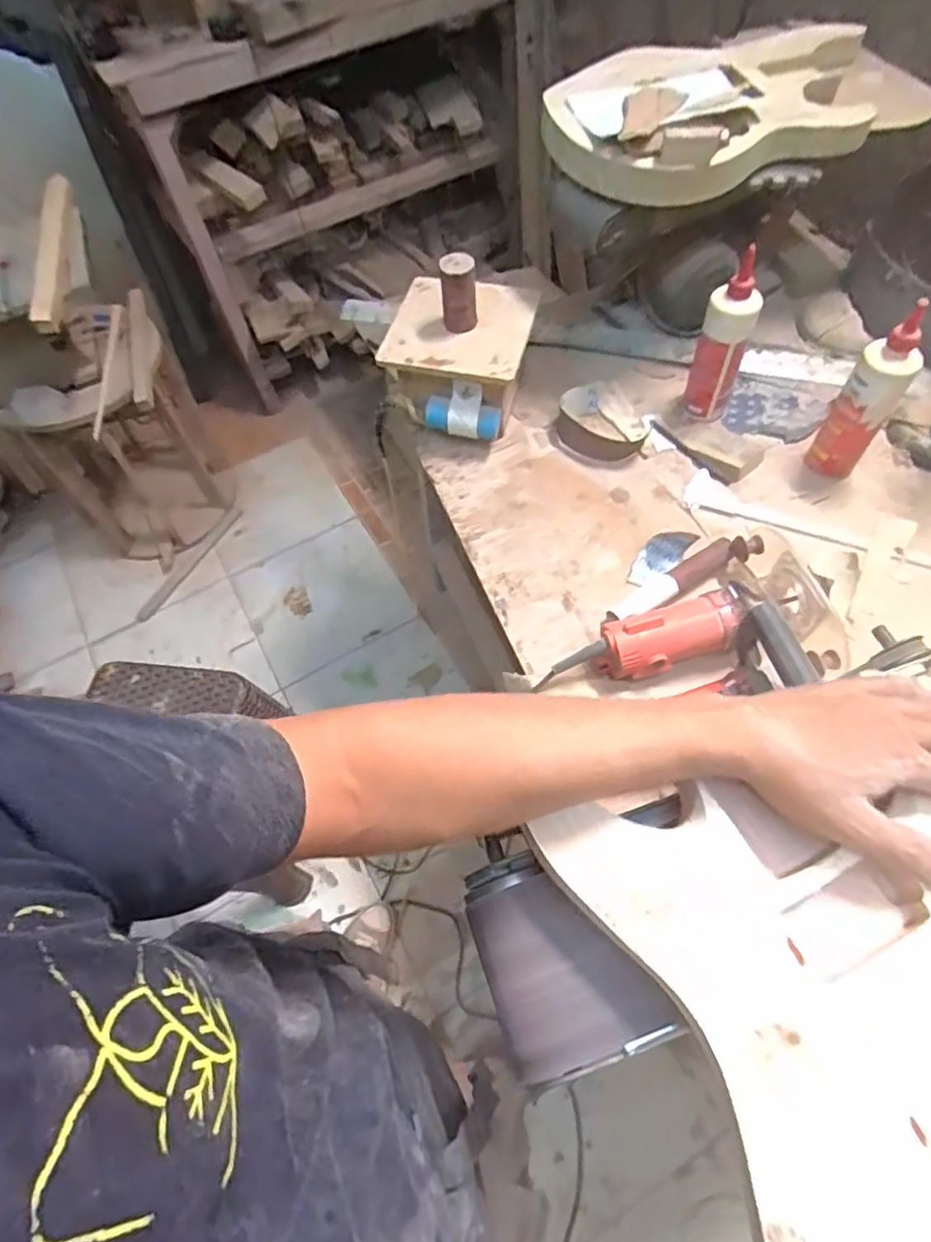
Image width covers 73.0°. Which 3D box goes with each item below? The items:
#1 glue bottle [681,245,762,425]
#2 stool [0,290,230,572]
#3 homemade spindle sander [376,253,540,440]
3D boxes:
[{"bbox_3d":[0.362,-0.387,0.884,0.062,0.215,0.061,-1,60,4],"label":"glue bottle"},{"bbox_3d":[-0.873,-0.454,1.628,0.368,0.578,0.404,-13,60,-3],"label":"stool"},{"bbox_3d":[-0.010,-0.400,0.922,0.200,0.213,0.193,9,62,10],"label":"homemade spindle sander"}]

